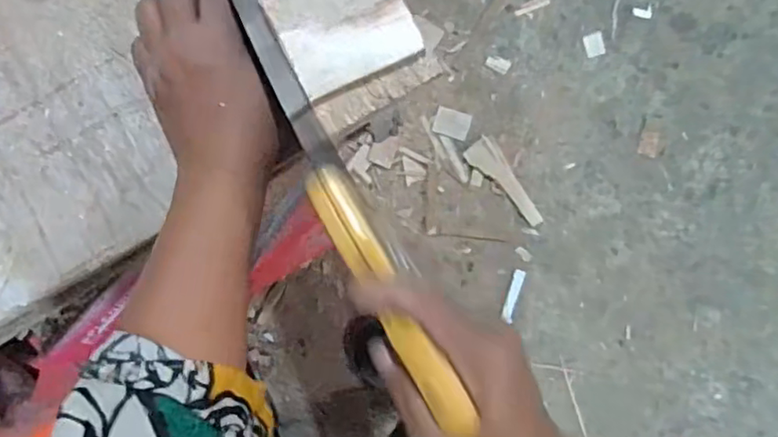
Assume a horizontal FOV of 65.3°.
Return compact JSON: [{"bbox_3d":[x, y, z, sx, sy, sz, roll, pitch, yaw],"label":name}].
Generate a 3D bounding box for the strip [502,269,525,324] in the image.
[{"bbox_3d":[0.228,0.140,1.105,0.021,0.005,0.093,17,86,3],"label":"strip"}]

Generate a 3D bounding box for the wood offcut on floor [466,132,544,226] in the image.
[{"bbox_3d":[0.214,-0.062,1.107,0.055,0.007,0.183,-38,90,5],"label":"wood offcut on floor"}]

